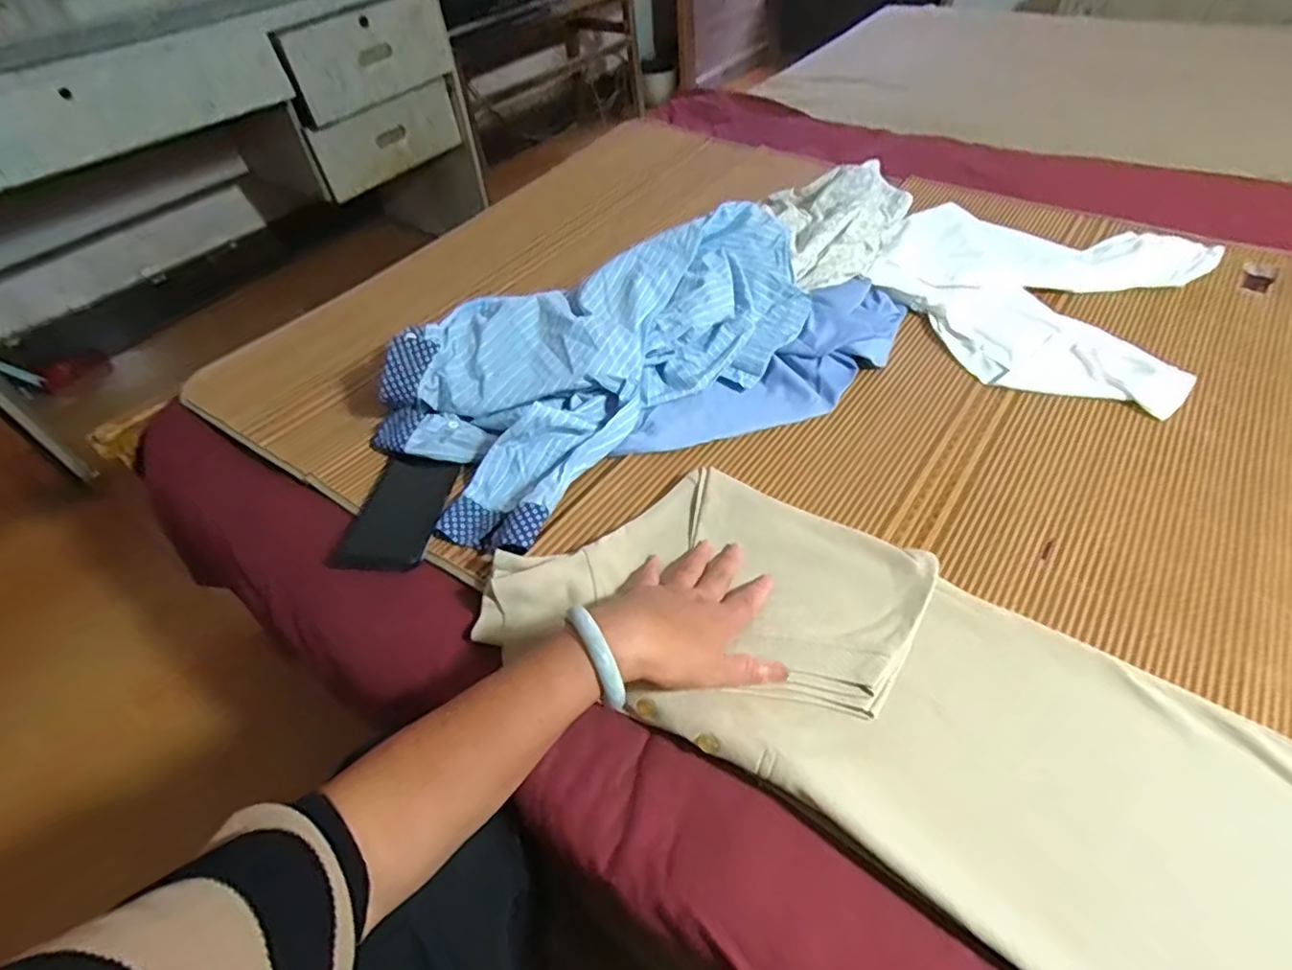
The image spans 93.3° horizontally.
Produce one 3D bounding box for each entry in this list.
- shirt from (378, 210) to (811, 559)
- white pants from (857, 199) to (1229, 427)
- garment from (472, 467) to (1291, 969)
[{"bbox_3d":[-0.042,-0.156,0.696,0.282,0.101,0.523,34,59,30],"label":"shirt"},{"bbox_3d":[0.493,-0.253,0.794,0.369,0.029,0.369,26,55,26],"label":"white pants"},{"bbox_3d":[0.230,0.173,0.421,0.731,0.043,0.245,26,55,24],"label":"garment"}]

